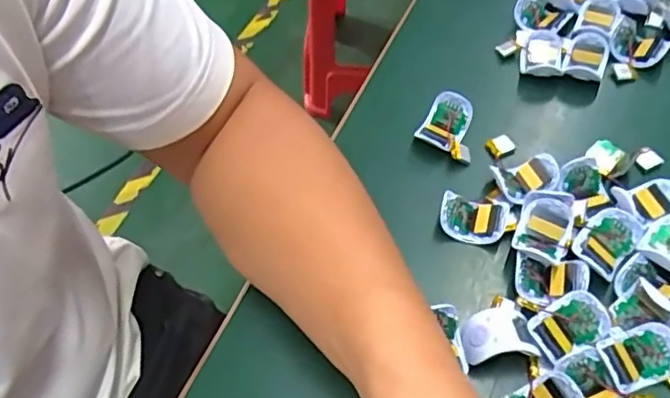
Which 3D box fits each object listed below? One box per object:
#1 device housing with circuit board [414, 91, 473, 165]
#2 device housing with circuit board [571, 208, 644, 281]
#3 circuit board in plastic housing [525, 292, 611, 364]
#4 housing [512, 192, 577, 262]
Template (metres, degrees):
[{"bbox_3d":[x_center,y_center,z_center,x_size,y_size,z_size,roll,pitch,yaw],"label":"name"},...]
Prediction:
[{"bbox_3d":[0.083,-0.052,0.436,0.040,0.023,0.040,21,61,17],"label":"device housing with circuit board"},{"bbox_3d":[0.166,0.024,0.370,0.030,0.010,0.042,38,67,25],"label":"device housing with circuit board"},{"bbox_3d":[0.131,0.071,0.345,0.043,0.018,0.030,-25,59,-12],"label":"circuit board in plastic housing"},{"bbox_3d":[0.129,0.017,0.375,0.031,0.015,0.044,17,60,15],"label":"housing"}]

